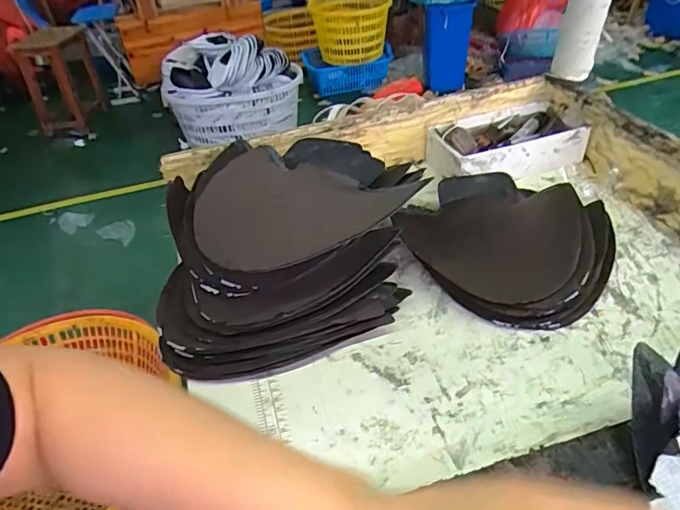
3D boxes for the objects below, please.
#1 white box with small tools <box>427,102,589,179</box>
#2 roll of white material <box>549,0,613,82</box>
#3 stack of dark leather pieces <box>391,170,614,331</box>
[{"bbox_3d":[0.214,-0.146,0.664,0.188,0.051,0.099,-15,40,-12],"label":"white box with small tools"},{"bbox_3d":[0.305,-0.287,0.640,0.053,0.125,0.043,10,41,18],"label":"roll of white material"},{"bbox_3d":[0.169,-0.020,0.535,0.204,0.049,0.207,18,44,26],"label":"stack of dark leather pieces"}]

